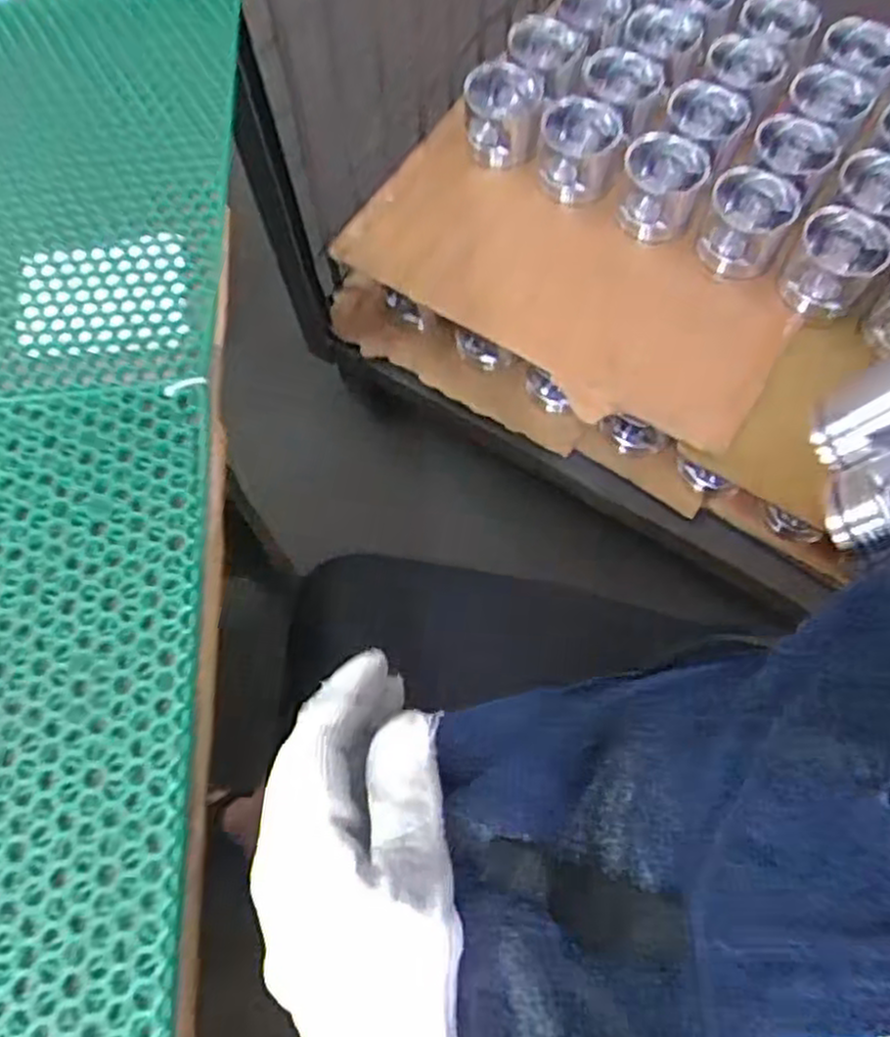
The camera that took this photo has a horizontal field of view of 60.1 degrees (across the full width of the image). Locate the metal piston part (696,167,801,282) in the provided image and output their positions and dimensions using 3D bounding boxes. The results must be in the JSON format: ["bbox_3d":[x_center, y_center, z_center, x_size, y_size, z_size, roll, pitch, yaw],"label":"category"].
[{"bbox_3d":[0.349,-0.339,0.902,0.091,0.086,0.092,-1,67,2],"label":"metal piston part"}]

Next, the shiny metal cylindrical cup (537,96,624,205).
[{"bbox_3d":[0.163,-0.453,0.949,0.091,0.073,0.091,-1,67,2],"label":"shiny metal cylindrical cup"}]

